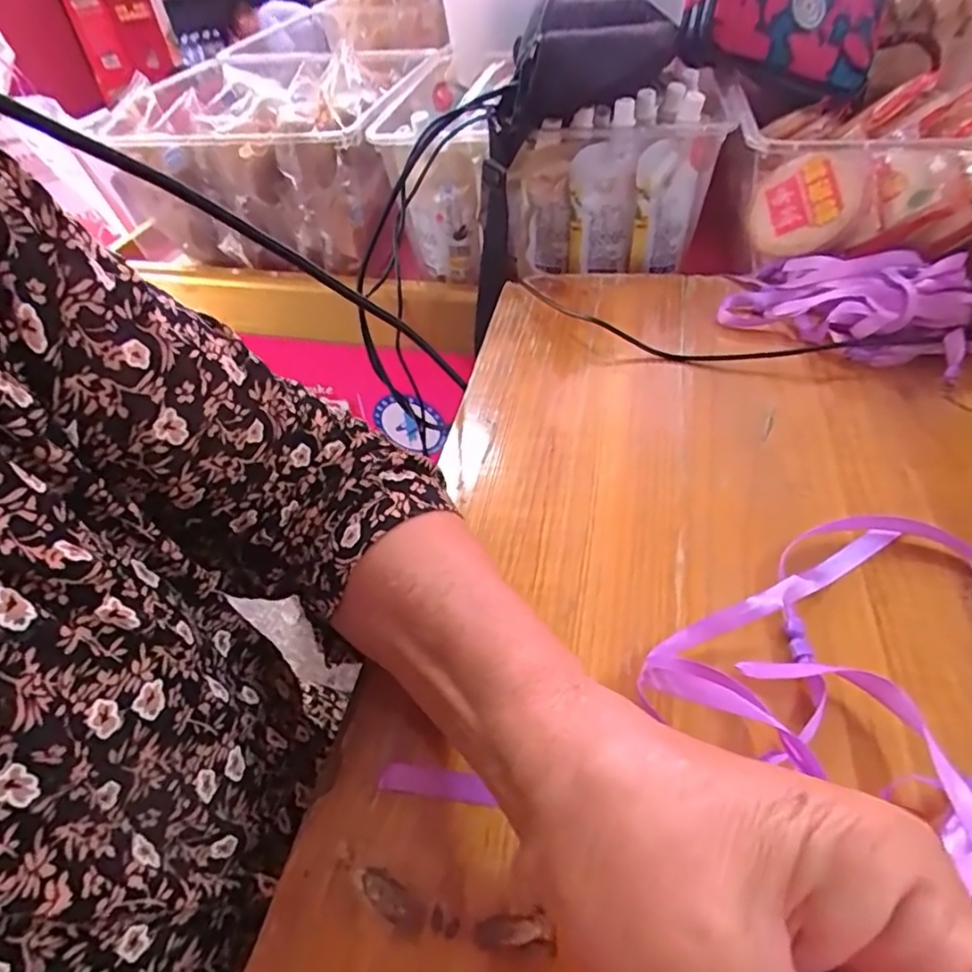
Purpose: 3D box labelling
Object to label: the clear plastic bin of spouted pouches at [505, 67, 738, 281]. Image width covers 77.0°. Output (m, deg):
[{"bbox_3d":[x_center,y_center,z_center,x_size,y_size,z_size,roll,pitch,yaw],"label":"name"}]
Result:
[{"bbox_3d":[0.109,-0.265,0.535,0.175,0.130,0.096,1,46,7],"label":"clear plastic bin of spouted pouches"}]

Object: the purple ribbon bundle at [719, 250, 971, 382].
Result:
[{"bbox_3d":[0.246,-0.128,0.415,0.153,0.044,0.092,24,52,26],"label":"purple ribbon bundle"}]

